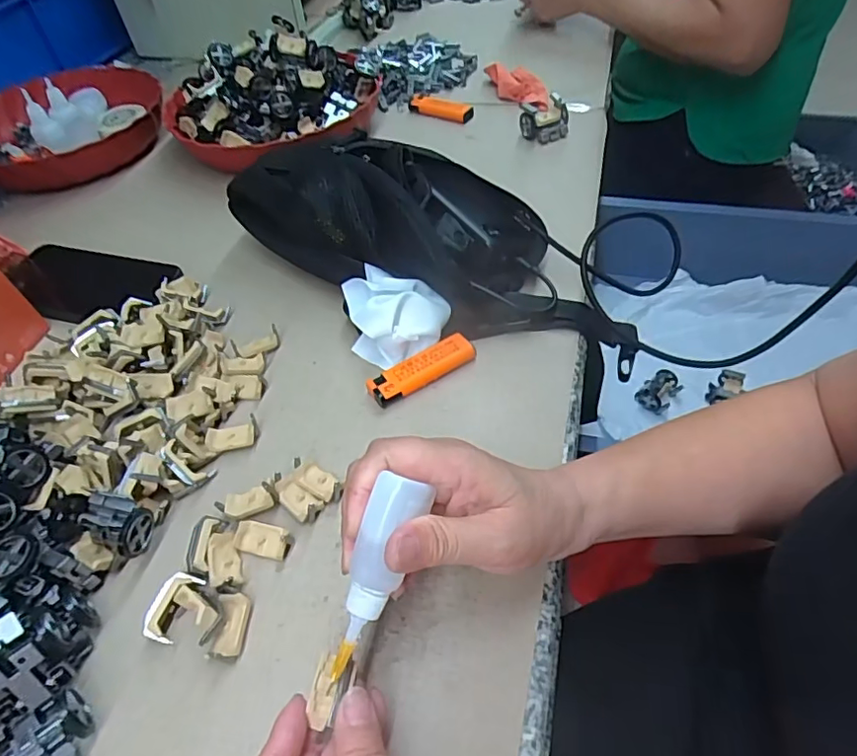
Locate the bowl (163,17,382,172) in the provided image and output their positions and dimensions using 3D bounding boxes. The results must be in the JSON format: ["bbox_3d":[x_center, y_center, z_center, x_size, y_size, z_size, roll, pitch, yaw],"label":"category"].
[{"bbox_3d":[-0.186,-0.332,0.649,0.231,0.078,0.262,-29,54,-17],"label":"bowl"}]

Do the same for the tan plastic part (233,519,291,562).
[{"bbox_3d":[-0.098,0.095,0.328,0.035,0.010,0.017,10,52,13],"label":"tan plastic part"}]

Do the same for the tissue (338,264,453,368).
[{"bbox_3d":[-0.032,-0.050,0.427,0.082,0.039,0.065,34,61,28],"label":"tissue"}]

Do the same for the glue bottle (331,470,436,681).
[{"bbox_3d":[-0.023,0.087,0.242,0.020,0.019,0.090,19,94,20],"label":"glue bottle"}]

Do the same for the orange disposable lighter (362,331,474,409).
[{"bbox_3d":[-0.006,-0.006,0.401,0.079,0.014,0.027,-29,54,-17],"label":"orange disposable lighter"}]

